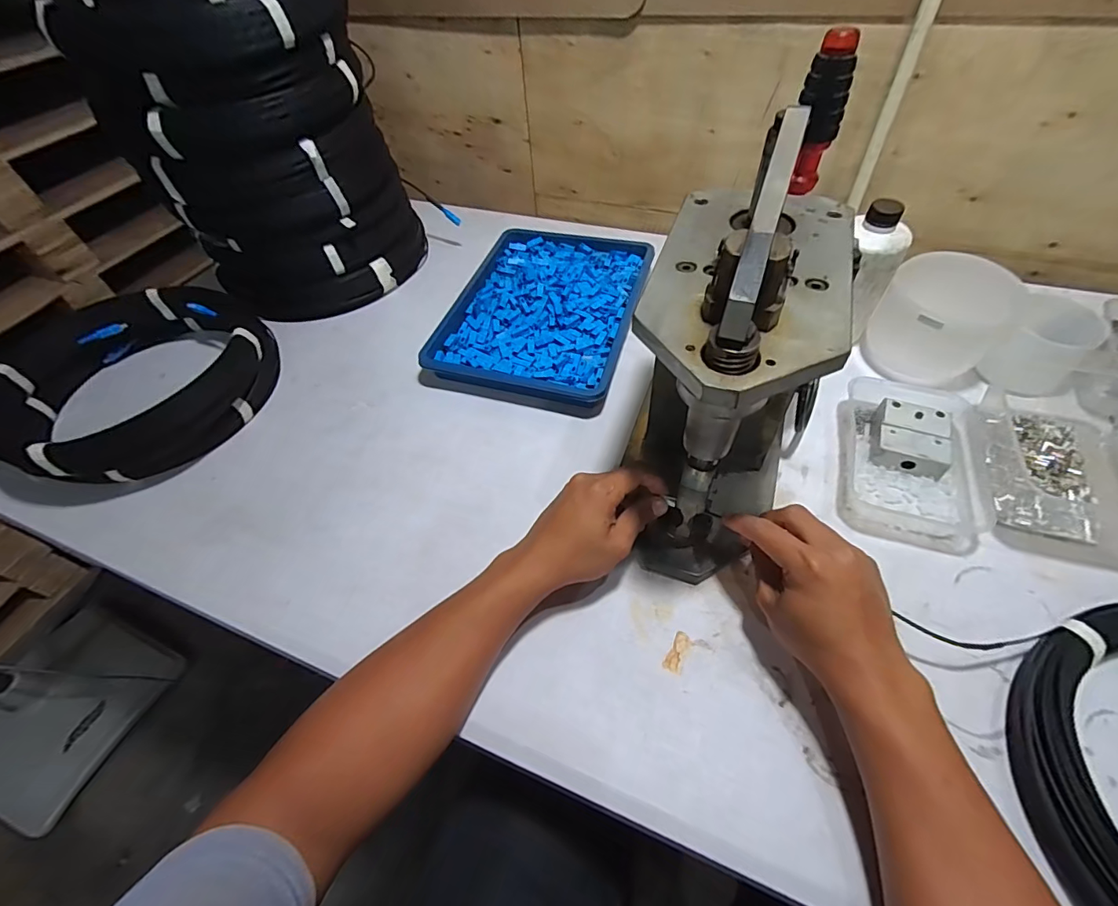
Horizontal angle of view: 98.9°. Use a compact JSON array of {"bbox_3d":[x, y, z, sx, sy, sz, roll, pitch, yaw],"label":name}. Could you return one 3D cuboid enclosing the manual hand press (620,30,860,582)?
[{"bbox_3d":[0.143,-0.091,0.395,0.128,0.292,0.290,14,57,15],"label":"manual hand press"}]

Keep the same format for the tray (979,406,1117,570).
[{"bbox_3d":[0.484,0.024,0.468,0.121,0.031,0.174,13,55,14],"label":"tray"}]

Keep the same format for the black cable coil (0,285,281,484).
[{"bbox_3d":[-0.507,-0.088,0.585,0.289,0.096,0.272,-2,53,3],"label":"black cable coil"}]

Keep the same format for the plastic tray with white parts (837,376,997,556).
[{"bbox_3d":[0.355,0.003,0.484,0.124,0.037,0.187,13,55,14],"label":"plastic tray with white parts"}]

